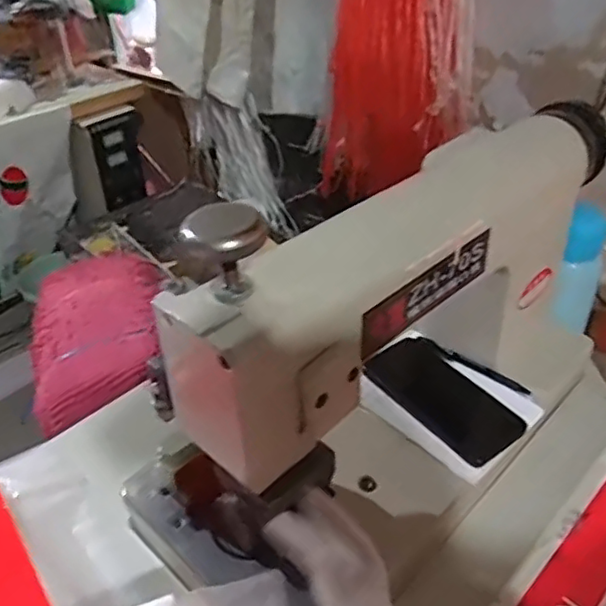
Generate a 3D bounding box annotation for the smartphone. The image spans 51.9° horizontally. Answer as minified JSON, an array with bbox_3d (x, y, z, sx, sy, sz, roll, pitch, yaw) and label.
[{"bbox_3d":[0.144,0.098,0.653,0.080,0.015,0.167,-25,47,-28],"label":"smartphone"}]

